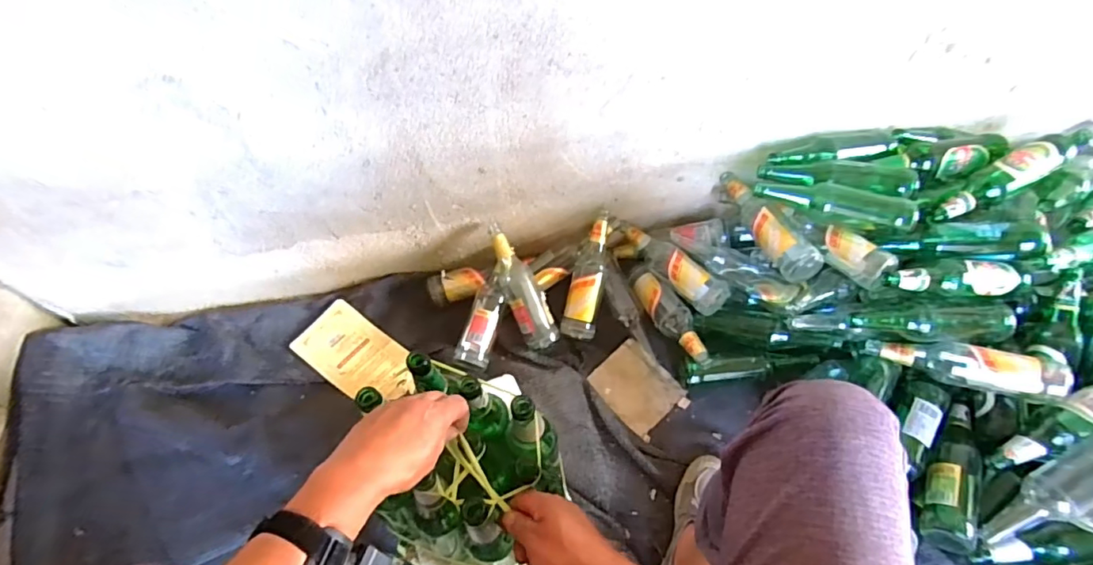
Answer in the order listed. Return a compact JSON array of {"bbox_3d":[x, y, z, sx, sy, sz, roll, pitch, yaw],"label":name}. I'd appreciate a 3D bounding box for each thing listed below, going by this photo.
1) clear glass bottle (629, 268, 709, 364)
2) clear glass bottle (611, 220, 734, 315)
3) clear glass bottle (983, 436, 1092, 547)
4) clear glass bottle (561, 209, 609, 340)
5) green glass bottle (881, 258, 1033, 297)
[{"bbox_3d":[0.243,0.063,1.051,0.068,0.055,0.250,-21,59,-13],"label":"clear glass bottle"},{"bbox_3d":[0.246,-0.045,1.069,0.069,0.067,0.279,-30,61,-18],"label":"clear glass bottle"},{"bbox_3d":[0.751,0.295,0.758,0.255,0.059,0.067,-41,61,9],"label":"clear glass bottle"},{"bbox_3d":[0.086,-0.019,1.063,0.068,0.065,0.264,11,81,8],"label":"clear glass bottle"},{"bbox_3d":[0.675,-0.005,0.864,0.251,0.057,0.062,-7,57,-3],"label":"green glass bottle"}]

